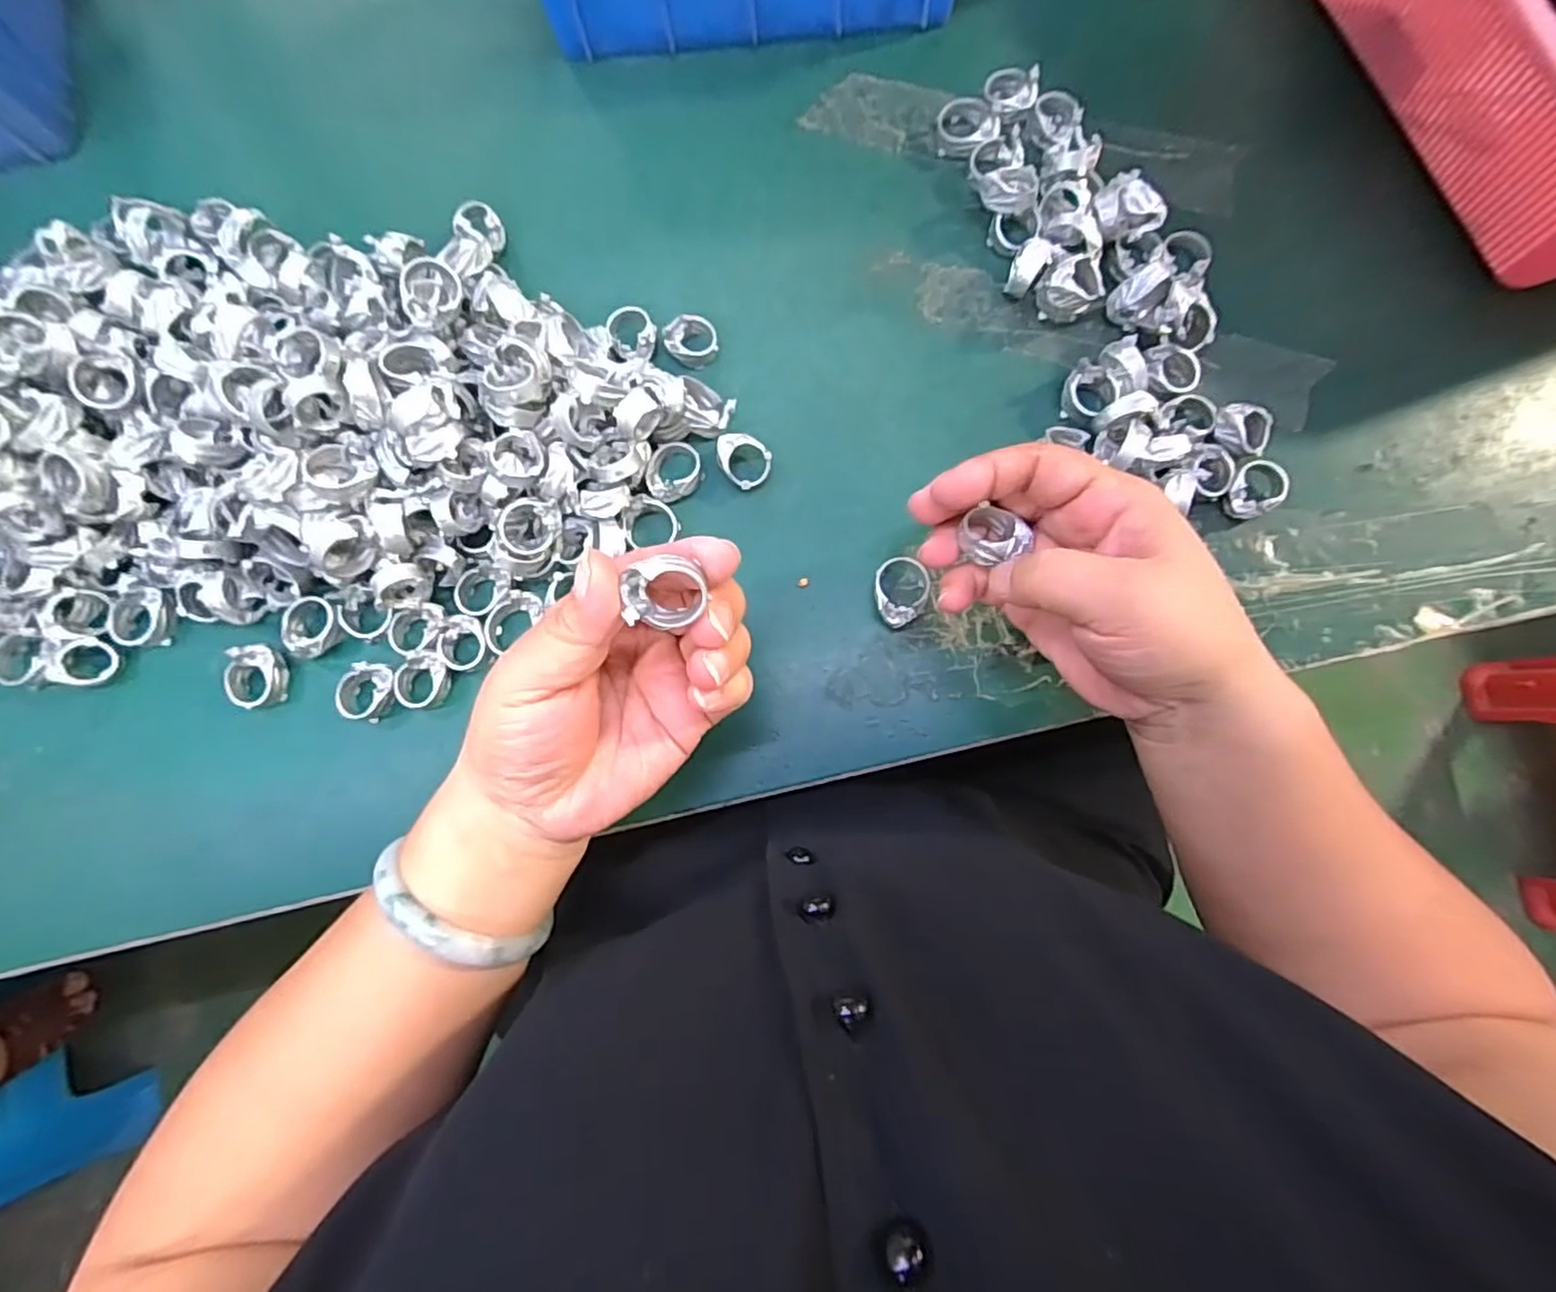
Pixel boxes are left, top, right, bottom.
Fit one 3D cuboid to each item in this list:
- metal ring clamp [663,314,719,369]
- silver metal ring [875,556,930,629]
[{"bbox_3d":[-0.044,-0.156,0.338,0.024,0.011,0.024,0,81,2],"label":"metal ring clamp"},{"bbox_3d":[0.058,-0.025,0.314,0.025,0.013,0.035,7,81,3],"label":"silver metal ring"}]

